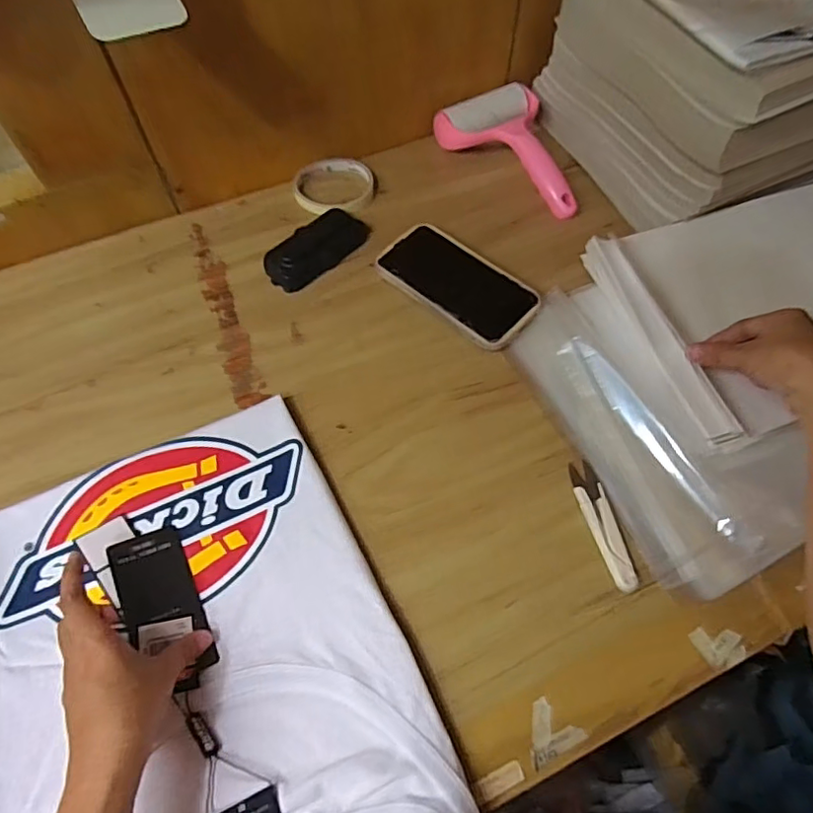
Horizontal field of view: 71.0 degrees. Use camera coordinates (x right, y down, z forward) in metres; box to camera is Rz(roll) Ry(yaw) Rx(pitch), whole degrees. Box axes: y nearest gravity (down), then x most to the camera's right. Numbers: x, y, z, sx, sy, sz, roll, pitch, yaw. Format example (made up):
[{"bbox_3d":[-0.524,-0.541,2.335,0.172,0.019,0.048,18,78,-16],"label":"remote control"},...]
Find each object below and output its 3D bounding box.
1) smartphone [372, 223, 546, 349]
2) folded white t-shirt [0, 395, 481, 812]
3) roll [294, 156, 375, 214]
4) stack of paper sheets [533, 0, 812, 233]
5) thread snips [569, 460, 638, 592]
[{"bbox_3d":[0.048,-0.123,0.556,0.163,0.014,0.079,39,69,20],"label":"smartphone"},{"bbox_3d":[-0.147,0.167,0.390,0.264,0.018,0.329,-23,63,-11],"label":"folded white t-shirt"},{"bbox_3d":[-0.080,-0.245,0.630,0.084,0.016,0.084,-1,61,1],"label":"roll"},{"bbox_3d":[0.358,-0.367,0.589,0.328,0.180,0.267,-23,63,-11],"label":"stack of paper sheets"},{"bbox_3d":[0.152,0.090,0.441,0.023,0.007,0.103,-10,61,-4],"label":"thread snips"}]

